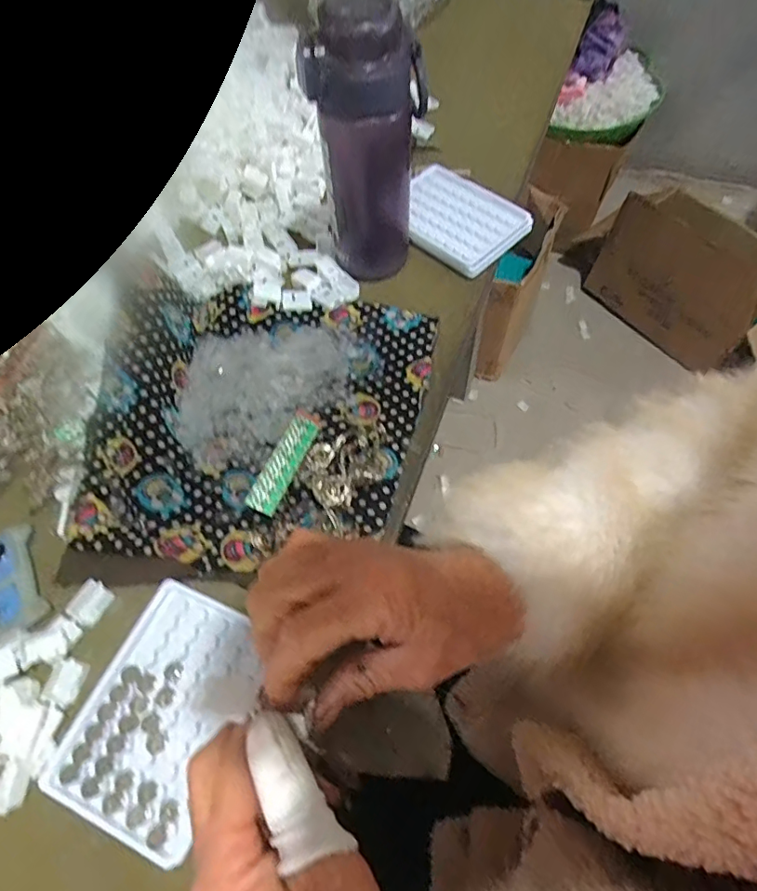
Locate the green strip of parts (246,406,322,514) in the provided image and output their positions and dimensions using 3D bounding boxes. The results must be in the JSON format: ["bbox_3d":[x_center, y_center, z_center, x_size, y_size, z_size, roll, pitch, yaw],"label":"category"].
[{"bbox_3d":[-0.070,0.010,0.401,0.022,0.018,0.092,19,64,12],"label":"green strip of parts"}]

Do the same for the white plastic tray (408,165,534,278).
[{"bbox_3d":[0.078,-0.234,0.532,0.137,0.012,0.100,39,70,20],"label":"white plastic tray"}]

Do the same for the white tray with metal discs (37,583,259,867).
[{"bbox_3d":[-0.129,0.160,0.322,0.099,0.017,0.129,22,65,13],"label":"white tray with metal discs"}]

